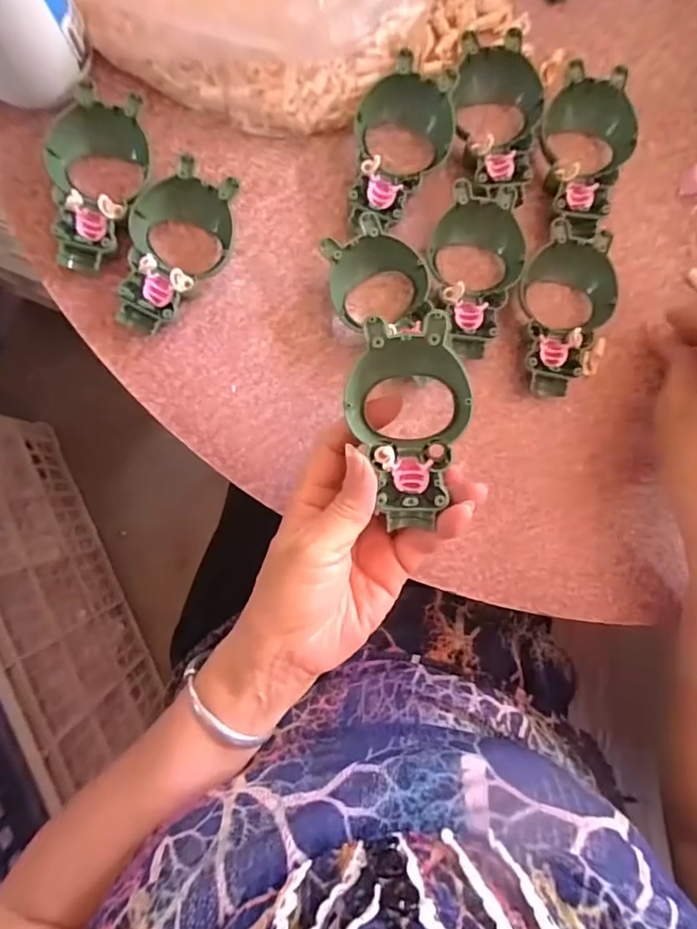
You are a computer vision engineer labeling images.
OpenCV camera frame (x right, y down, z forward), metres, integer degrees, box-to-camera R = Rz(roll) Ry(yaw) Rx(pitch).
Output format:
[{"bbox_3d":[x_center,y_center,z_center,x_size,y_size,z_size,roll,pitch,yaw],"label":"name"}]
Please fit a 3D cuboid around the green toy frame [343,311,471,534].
[{"bbox_3d":[0.029,-0.018,0.240,0.057,0.035,0.095,-2,84,-1],"label":"green toy frame"}]

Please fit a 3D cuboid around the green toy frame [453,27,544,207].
[{"bbox_3d":[0.094,-0.216,0.311,0.053,0.025,0.100,1,89,-2],"label":"green toy frame"}]

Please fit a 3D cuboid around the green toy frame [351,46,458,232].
[{"bbox_3d":[0.030,-0.191,0.303,0.057,0.024,0.102,16,88,-1],"label":"green toy frame"}]

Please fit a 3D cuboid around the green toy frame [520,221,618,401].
[{"bbox_3d":[0.136,-0.095,0.310,0.053,0.022,0.101,13,88,-2],"label":"green toy frame"}]

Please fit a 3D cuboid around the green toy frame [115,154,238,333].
[{"bbox_3d":[-0.106,-0.127,0.299,0.052,0.033,0.099,26,88,-1],"label":"green toy frame"}]

